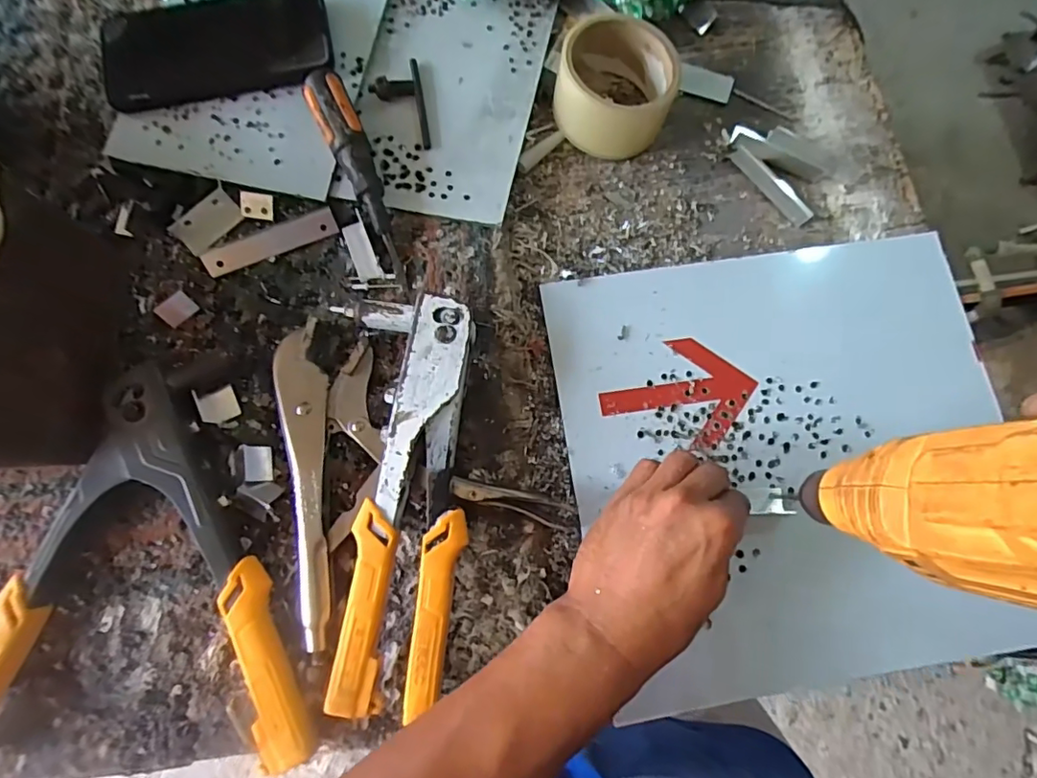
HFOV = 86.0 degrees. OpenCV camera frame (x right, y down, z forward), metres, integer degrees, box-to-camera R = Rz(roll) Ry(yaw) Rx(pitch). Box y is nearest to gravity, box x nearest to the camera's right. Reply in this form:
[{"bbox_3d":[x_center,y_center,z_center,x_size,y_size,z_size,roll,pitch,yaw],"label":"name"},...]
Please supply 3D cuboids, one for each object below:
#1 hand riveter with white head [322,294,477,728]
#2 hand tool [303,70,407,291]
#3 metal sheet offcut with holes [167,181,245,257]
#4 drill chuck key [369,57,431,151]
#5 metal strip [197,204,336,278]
[{"bbox_3d":[-0.070,0.060,0.336,0.076,0.036,0.235,1,75,-4],"label":"hand riveter with white head"},{"bbox_3d":[-0.111,-0.147,0.394,0.029,0.022,0.158,-22,90,-7],"label":"hand tool"},{"bbox_3d":[-0.222,-0.120,0.396,0.027,0.005,0.046,42,77,7],"label":"metal sheet offcut with holes"},{"bbox_3d":[-0.090,-0.215,0.414,0.037,0.013,0.077,-9,76,-6],"label":"drill chuck key"},{"bbox_3d":[-0.176,-0.105,0.396,0.093,0.004,0.024,-23,71,-7],"label":"metal strip"}]

